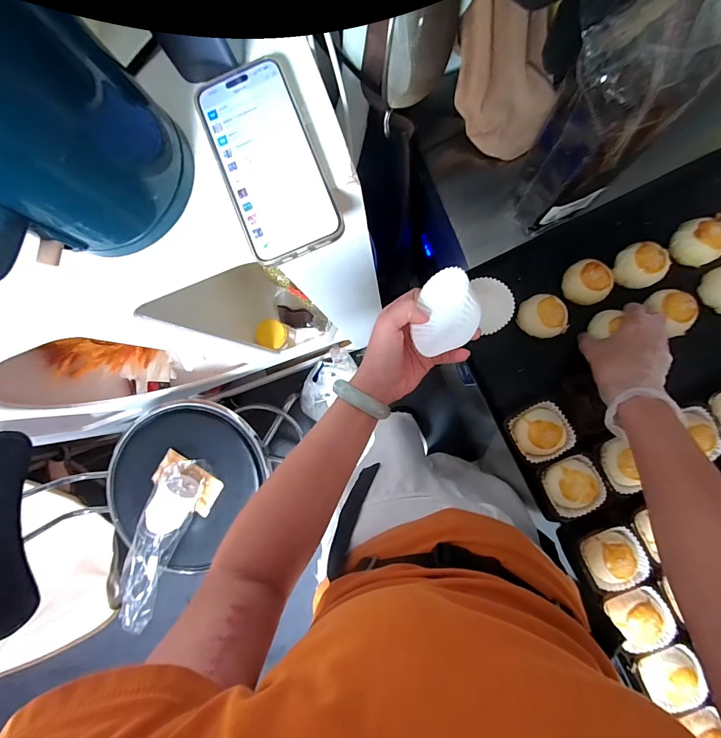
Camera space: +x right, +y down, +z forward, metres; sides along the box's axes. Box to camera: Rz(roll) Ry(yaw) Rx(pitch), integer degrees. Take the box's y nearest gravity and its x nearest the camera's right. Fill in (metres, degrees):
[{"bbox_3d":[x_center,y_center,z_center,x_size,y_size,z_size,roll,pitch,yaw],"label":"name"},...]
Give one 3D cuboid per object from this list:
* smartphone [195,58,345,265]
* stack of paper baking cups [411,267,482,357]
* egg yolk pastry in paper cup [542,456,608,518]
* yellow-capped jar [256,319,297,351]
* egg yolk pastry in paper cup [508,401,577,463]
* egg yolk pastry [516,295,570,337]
[{"bbox_3d":[-0.076,-0.172,0.302,0.078,0.007,0.163,-21,86,4],"label":"smartphone"},{"bbox_3d":[0.072,-0.051,0.319,0.052,0.051,0.067,-13,86,4],"label":"stack of paper baking cups"},{"bbox_3d":[0.267,0.146,0.452,0.065,0.031,0.066,-26,85,4],"label":"egg yolk pastry in paper cup"},{"bbox_3d":[-0.207,-0.083,0.917,0.063,0.130,0.068,0,87,5],"label":"yellow-capped jar"},{"bbox_3d":[0.230,0.081,0.466,0.067,0.045,0.063,-29,85,3],"label":"egg yolk pastry in paper cup"},{"bbox_3d":[0.236,-0.067,0.477,0.051,0.036,0.058,-37,85,3],"label":"egg yolk pastry"}]

